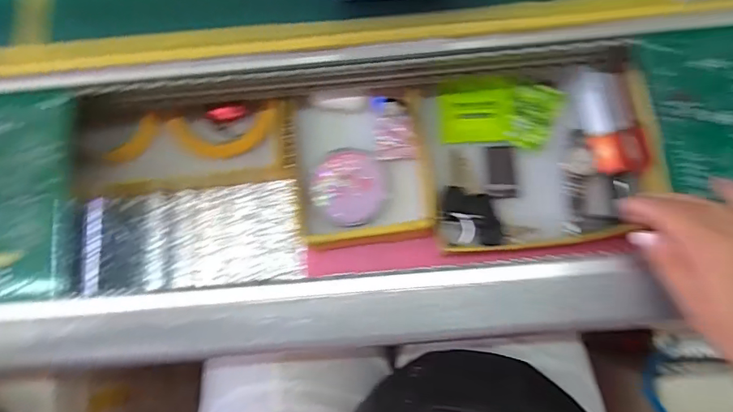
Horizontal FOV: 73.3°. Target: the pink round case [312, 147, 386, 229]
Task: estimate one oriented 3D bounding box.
[{"bbox_3d":[-0.015,-0.019,0.448,0.068,0.016,0.064,0,76,2],"label":"pink round case"}]

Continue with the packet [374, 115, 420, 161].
[{"bbox_3d":[0.028,-0.064,0.457,0.039,0.004,0.043,-3,76,1],"label":"packet"}]

